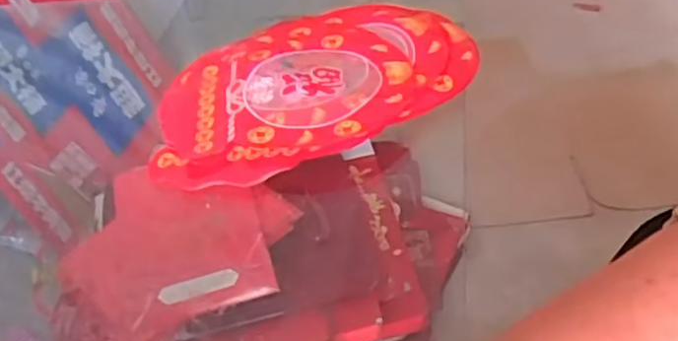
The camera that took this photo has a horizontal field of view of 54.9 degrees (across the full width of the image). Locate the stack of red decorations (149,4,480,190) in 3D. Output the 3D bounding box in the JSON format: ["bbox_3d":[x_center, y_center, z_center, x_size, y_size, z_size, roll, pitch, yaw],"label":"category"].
[{"bbox_3d":[-0.023,-0.075,0.541,0.267,0.032,0.191,-17,42,-10],"label":"stack of red decorations"}]

